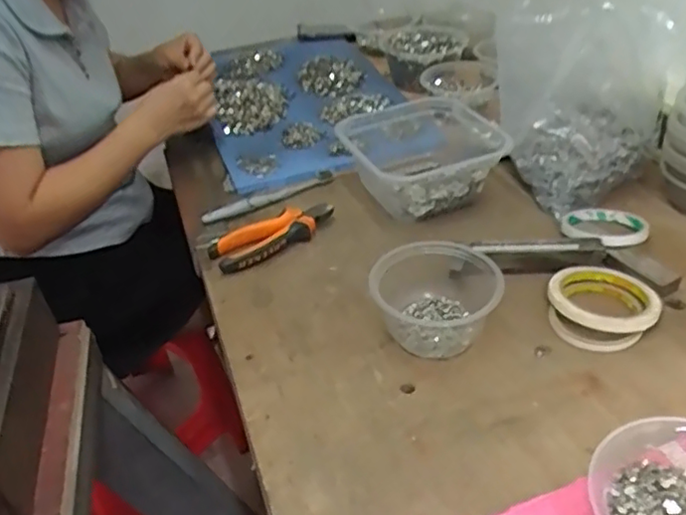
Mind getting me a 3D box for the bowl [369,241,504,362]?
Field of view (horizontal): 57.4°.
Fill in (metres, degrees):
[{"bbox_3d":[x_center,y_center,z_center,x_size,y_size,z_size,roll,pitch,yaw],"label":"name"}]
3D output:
[{"bbox_3d":[0.086,0.033,0.585,0.111,0.064,0.105,-3,37,2],"label":"bowl"}]

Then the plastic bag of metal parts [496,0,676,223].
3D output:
[{"bbox_3d":[0.269,-0.178,0.720,0.133,0.194,0.147,-18,39,-17],"label":"plastic bag of metal parts"}]

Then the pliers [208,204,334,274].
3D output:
[{"bbox_3d":[-0.078,-0.028,0.713,0.146,0.025,0.056,-25,42,-25],"label":"pliers"}]

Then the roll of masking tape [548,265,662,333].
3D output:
[{"bbox_3d":[0.250,0.034,0.601,0.097,0.018,0.097,-3,37,2],"label":"roll of masking tape"}]

